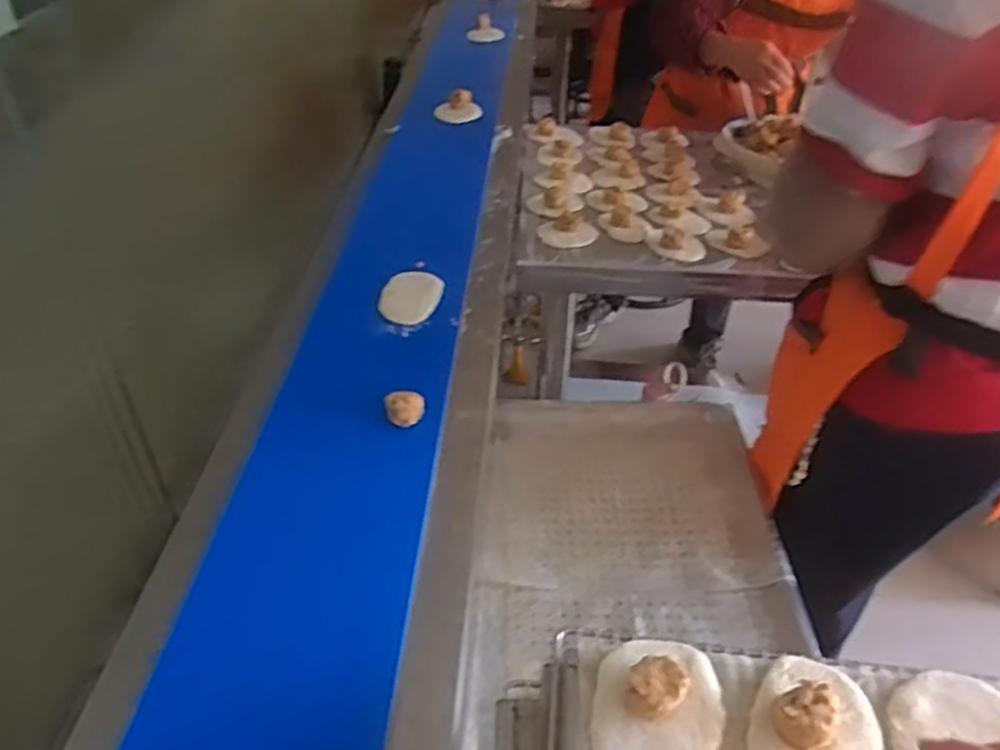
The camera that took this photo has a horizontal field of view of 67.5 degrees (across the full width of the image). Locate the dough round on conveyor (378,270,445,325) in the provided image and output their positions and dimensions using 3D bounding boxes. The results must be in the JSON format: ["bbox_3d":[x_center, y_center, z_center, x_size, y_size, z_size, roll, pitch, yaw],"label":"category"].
[{"bbox_3d":[-0.123,-0.110,1.037,0.079,0.009,0.125,7,40,7],"label":"dough round on conveyor"}]

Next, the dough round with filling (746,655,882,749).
[{"bbox_3d":[0.210,0.236,0.496,0.080,0.030,0.110,25,45,26],"label":"dough round with filling"}]

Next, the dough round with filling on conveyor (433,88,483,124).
[{"bbox_3d":[-0.088,-0.576,1.581,0.098,0.047,0.094,1,39,-1],"label":"dough round with filling on conveyor"}]

